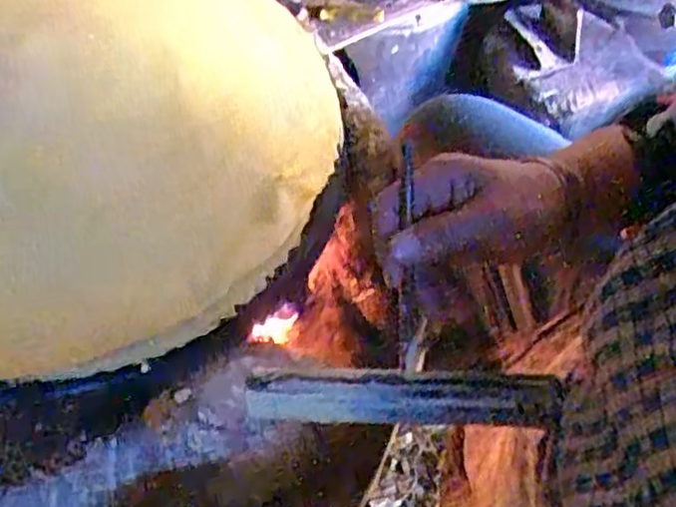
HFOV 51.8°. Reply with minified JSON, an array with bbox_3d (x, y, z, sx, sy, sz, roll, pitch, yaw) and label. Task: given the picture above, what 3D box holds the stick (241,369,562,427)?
[{"bbox_3d":[0.034,0.081,0.395,0.171,0.008,0.030,0,80,8],"label":"stick"}]

